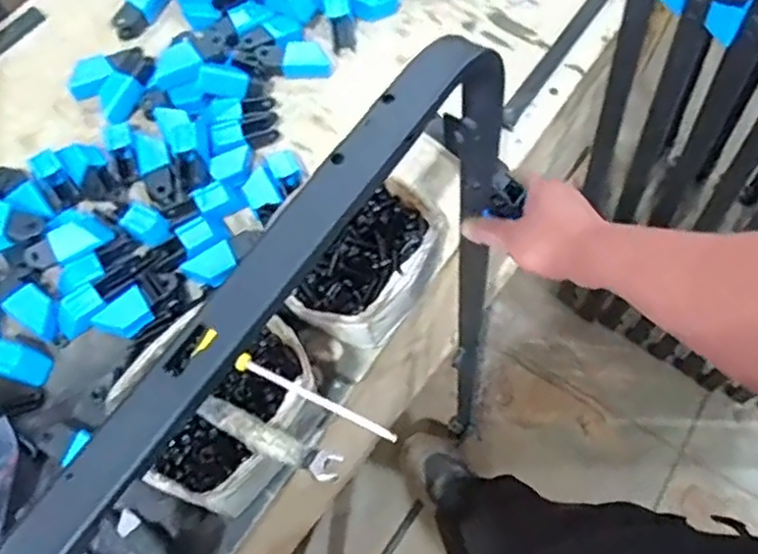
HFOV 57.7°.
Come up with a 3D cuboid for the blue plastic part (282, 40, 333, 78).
[{"bbox_3d":[-0.082,-0.251,0.790,0.055,0.021,0.039,0,67,0],"label":"blue plastic part"}]

